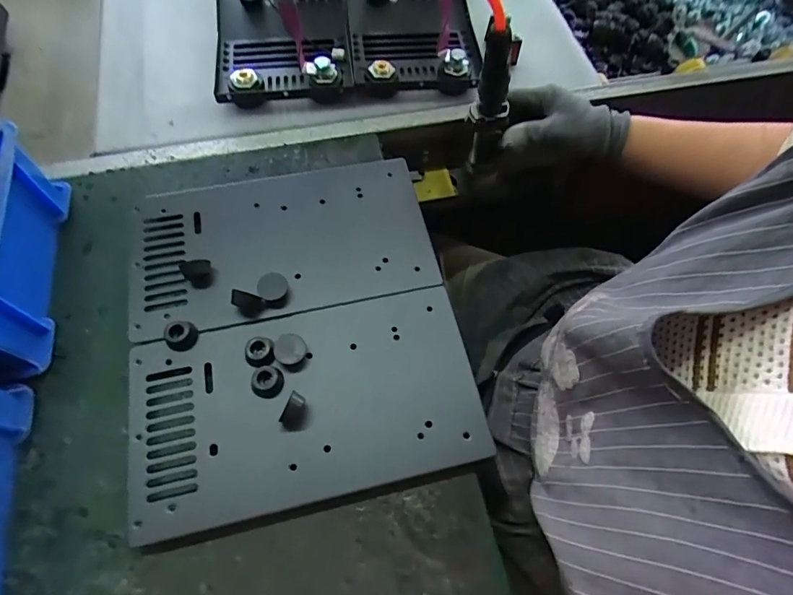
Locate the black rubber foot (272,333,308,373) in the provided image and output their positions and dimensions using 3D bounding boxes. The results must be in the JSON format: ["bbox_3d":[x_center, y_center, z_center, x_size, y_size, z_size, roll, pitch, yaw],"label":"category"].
[{"bbox_3d":[-0.085,0.044,0.365,0.026,0.016,0.024,-40,73,-18],"label":"black rubber foot"}]

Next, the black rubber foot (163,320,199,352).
[{"bbox_3d":[-0.177,0.029,0.368,0.024,0.014,0.024,1,65,-2],"label":"black rubber foot"}]

